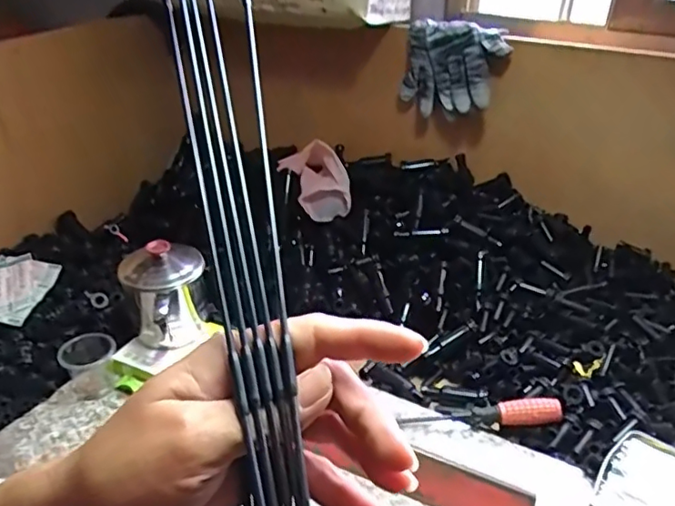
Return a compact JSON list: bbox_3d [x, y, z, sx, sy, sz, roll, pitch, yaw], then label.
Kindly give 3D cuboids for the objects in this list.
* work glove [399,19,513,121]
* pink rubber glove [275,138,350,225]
[{"bbox_3d":[0.139,-0.226,0.726,0.120,0.113,0.026,26,27,31],"label":"work glove"},{"bbox_3d":[-0.034,-0.109,0.829,0.062,0.086,0.140,-11,33,-18],"label":"pink rubber glove"}]

